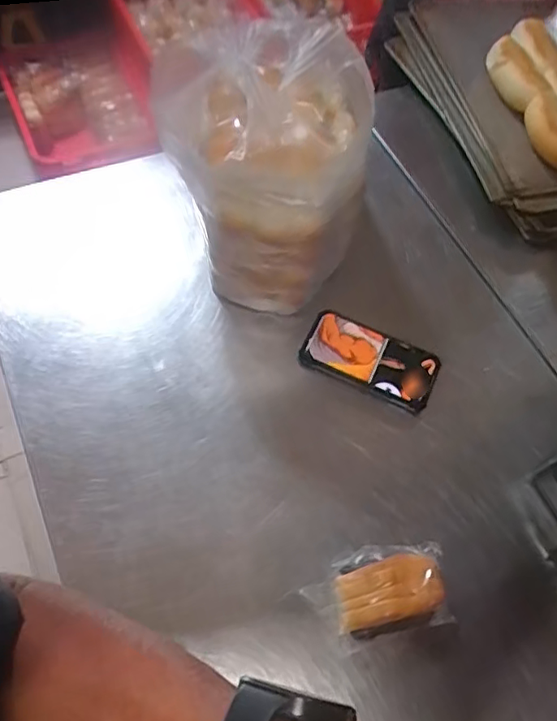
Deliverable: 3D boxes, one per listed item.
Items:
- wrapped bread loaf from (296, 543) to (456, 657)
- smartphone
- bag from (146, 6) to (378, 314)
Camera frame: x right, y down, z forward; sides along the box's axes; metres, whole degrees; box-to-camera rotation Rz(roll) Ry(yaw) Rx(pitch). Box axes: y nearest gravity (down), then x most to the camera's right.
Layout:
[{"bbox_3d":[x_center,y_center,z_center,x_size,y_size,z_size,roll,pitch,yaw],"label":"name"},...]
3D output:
[{"bbox_3d":[0.100,0.227,0.548,0.133,0.031,0.083,-12,63,-11],"label":"wrapped bread loaf"},{"bbox_3d":[0.112,-0.003,0.679,0.160,0.016,0.082,26,67,8],"label":"smartphone"},{"bbox_3d":[-0.017,-0.199,0.625,0.180,0.271,0.182,-11,63,-11],"label":"bag"}]

